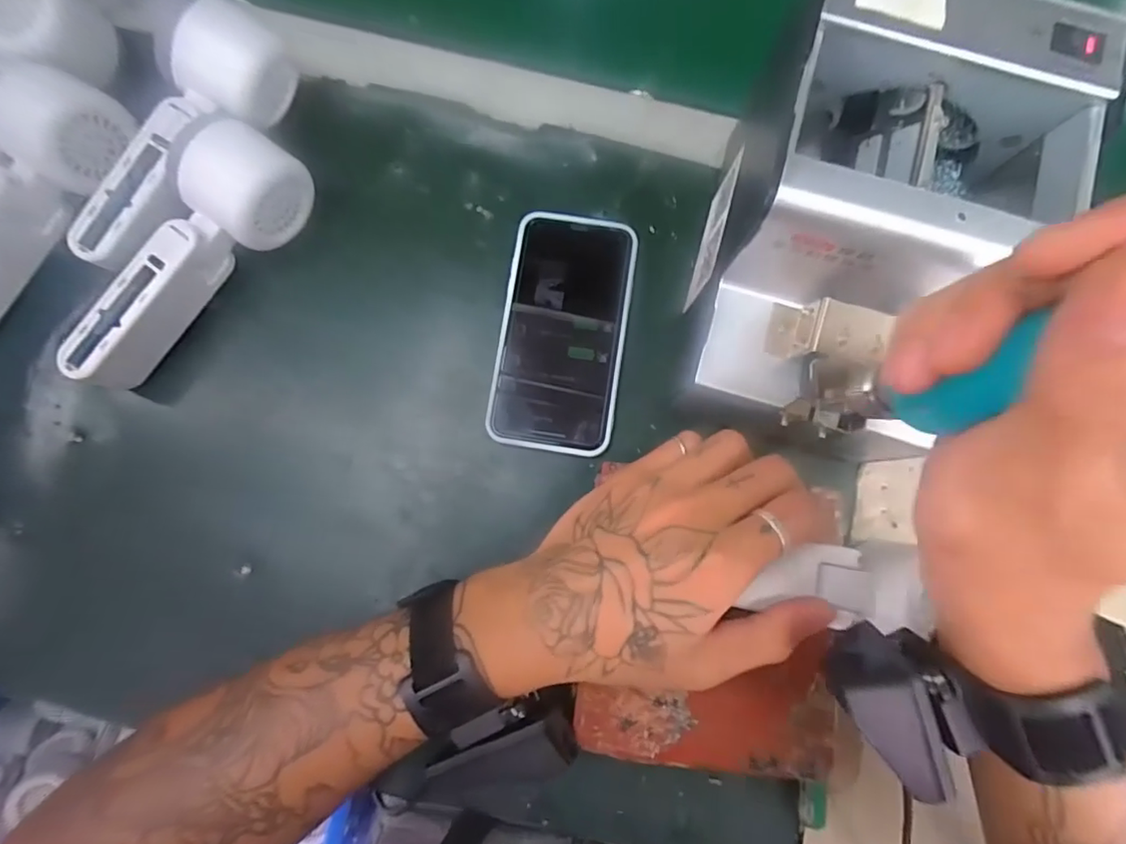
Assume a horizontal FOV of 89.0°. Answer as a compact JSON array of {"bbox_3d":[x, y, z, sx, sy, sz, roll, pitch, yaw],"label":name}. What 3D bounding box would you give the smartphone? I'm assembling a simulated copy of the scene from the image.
[{"bbox_3d":[0.001,-0.054,0.346,0.074,0.009,0.143,8,80,0],"label":"smartphone"}]

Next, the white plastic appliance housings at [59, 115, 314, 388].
[{"bbox_3d":[-0.216,-0.096,0.322,0.053,0.051,0.161,41,82,5],"label":"white plastic appliance housings"}]

